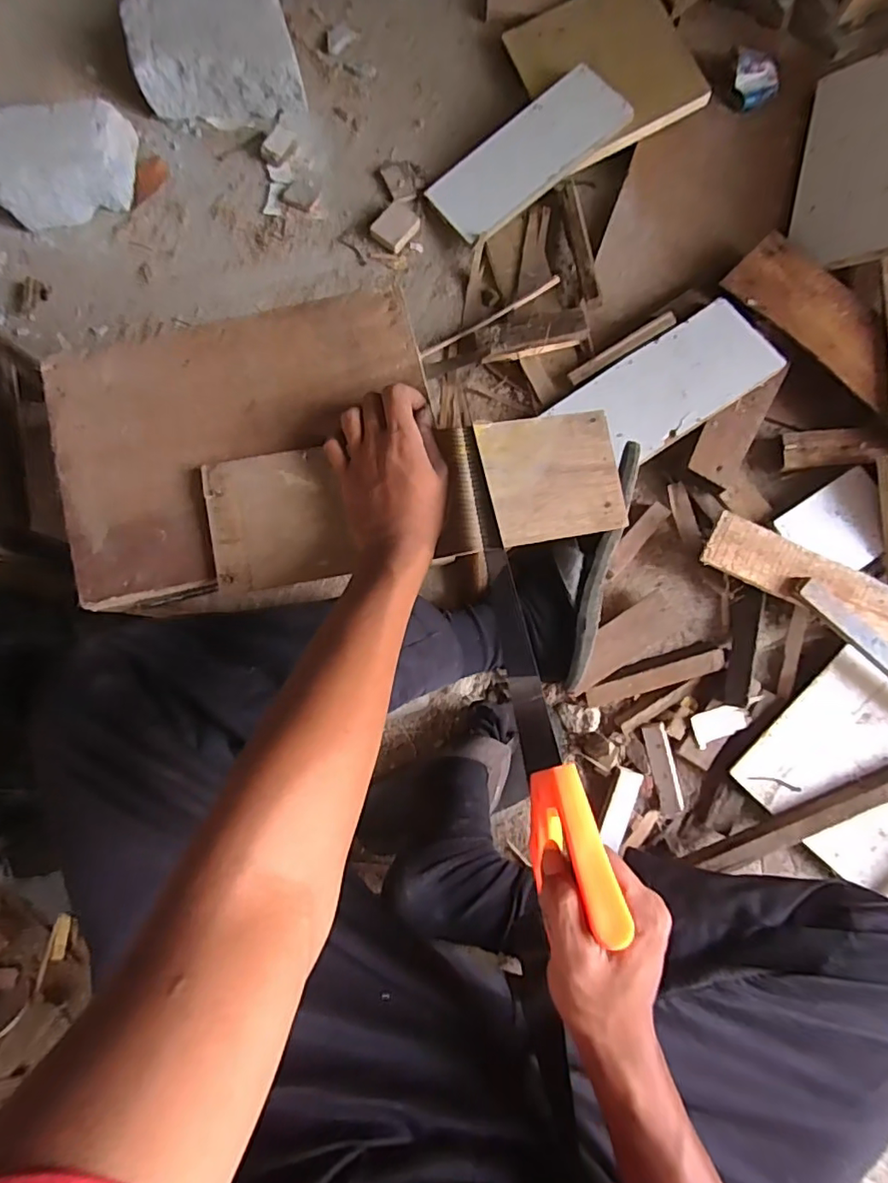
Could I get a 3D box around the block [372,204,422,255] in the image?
[{"bbox_3d":[-0.063,-0.479,0.738,0.048,0.011,0.057,39,86,3],"label":"block"}]

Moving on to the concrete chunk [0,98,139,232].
[{"bbox_3d":[-0.496,-0.531,0.700,0.221,0.090,0.104,-24,86,-3],"label":"concrete chunk"}]

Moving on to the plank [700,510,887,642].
[{"bbox_3d":[0.443,-0.010,0.655,0.284,0.020,0.069,21,85,-4],"label":"plank"}]

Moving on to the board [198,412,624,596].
[{"bbox_3d":[-0.022,-0.078,0.469,0.338,0.013,0.106,-9,85,-3],"label":"board"}]

